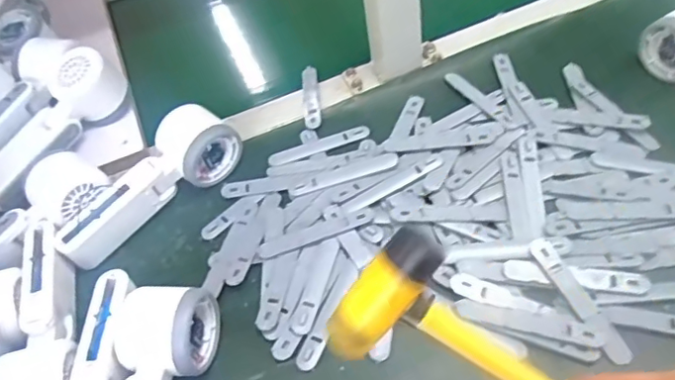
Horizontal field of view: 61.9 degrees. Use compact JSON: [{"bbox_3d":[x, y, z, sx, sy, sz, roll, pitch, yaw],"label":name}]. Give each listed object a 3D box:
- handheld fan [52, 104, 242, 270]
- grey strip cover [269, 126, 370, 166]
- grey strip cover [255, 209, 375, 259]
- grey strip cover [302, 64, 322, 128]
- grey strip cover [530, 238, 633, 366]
[{"bbox_3d":[-0.163,-0.008,0.481,0.168,0.052,0.056,-34,56,-19],"label":"handheld fan"},{"bbox_3d":[-0.016,-0.041,0.511,0.093,0.006,0.017,-18,51,-5],"label":"grey strip cover"},{"bbox_3d":[-0.017,0.033,0.444,0.093,0.007,0.016,-19,51,-6],"label":"grey strip cover"},{"bbox_3d":[-0.027,-0.096,0.565,0.017,0.008,0.101,-13,43,6],"label":"grey strip cover"},{"bbox_3d":[0.165,0.074,0.383,0.016,0.004,0.096,-25,63,-6],"label":"grey strip cover"}]

